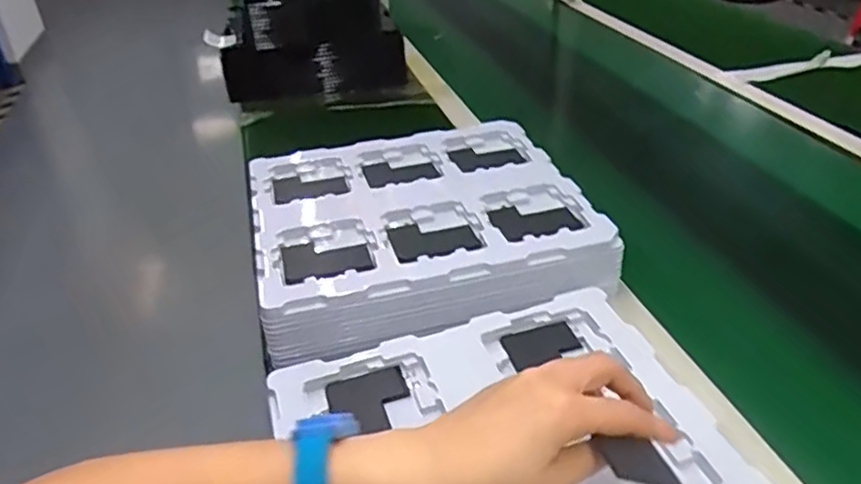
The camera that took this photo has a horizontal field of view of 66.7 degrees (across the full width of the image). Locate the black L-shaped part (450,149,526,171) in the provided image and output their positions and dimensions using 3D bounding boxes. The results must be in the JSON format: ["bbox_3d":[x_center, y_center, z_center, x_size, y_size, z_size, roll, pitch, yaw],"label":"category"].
[{"bbox_3d":[0.062,-0.094,0.725,0.077,0.009,0.063,-8,34,-7],"label":"black L-shaped part"}]

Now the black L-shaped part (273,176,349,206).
[{"bbox_3d":[-0.126,-0.058,0.684,0.075,0.008,0.061,-11,34,-11],"label":"black L-shaped part"}]

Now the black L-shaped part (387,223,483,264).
[{"bbox_3d":[0.003,-0.003,0.600,0.077,0.007,0.063,-10,34,-10],"label":"black L-shaped part"}]

